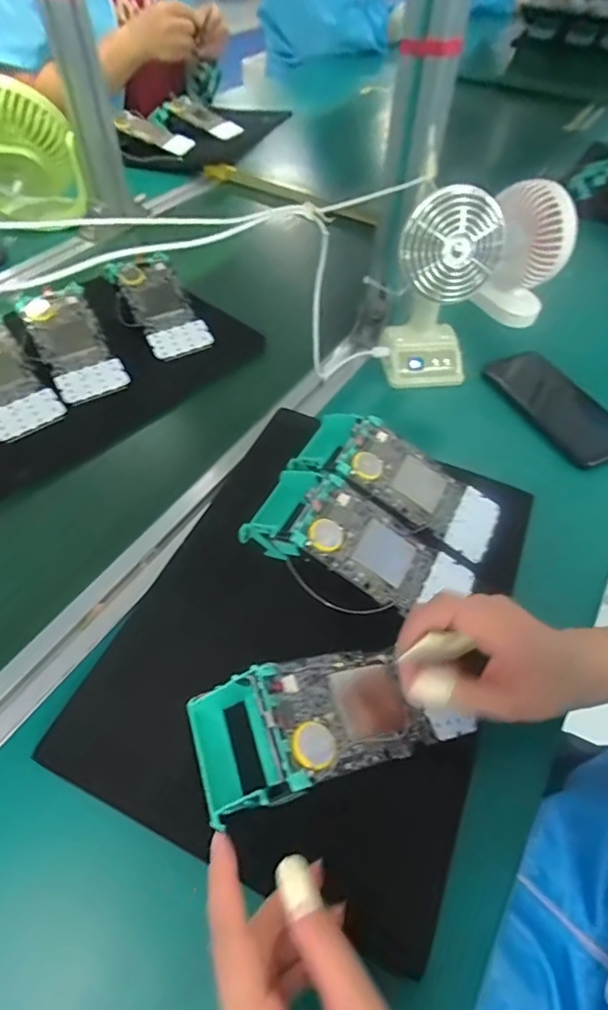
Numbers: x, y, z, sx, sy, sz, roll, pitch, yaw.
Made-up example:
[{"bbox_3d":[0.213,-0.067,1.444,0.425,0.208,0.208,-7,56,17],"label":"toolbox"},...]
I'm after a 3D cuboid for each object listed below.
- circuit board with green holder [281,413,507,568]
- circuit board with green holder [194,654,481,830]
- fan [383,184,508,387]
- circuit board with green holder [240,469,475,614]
[{"bbox_3d":[0.078,-0.017,0.426,0.172,0.055,0.080,32,58,8],"label":"circuit board with green holder"},{"bbox_3d":[0.020,0.133,0.324,0.168,0.061,0.075,-2,50,-30],"label":"circuit board with green holder"},{"bbox_3d":[0.130,-0.204,0.499,0.091,0.171,0.075,11,53,9],"label":"fan"},{"bbox_3d":[0.038,0.033,0.379,0.160,0.051,0.080,25,56,18],"label":"circuit board with green holder"}]

